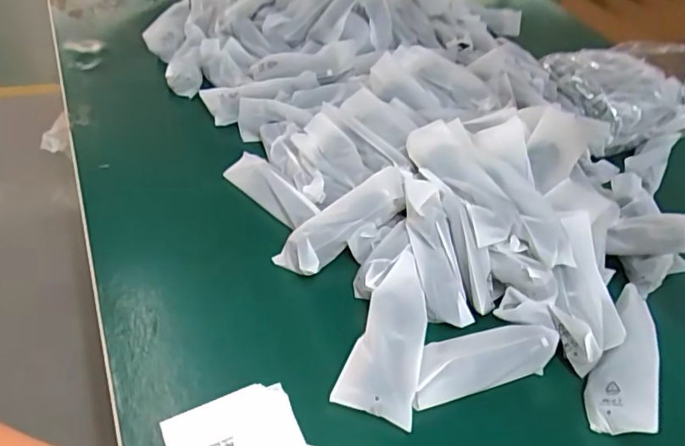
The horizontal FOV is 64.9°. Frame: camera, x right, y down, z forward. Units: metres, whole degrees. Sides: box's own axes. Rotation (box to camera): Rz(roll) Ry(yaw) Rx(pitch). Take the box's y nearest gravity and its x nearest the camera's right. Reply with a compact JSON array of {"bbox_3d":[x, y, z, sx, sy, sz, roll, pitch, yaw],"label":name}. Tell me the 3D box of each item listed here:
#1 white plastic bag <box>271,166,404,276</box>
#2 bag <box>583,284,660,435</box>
[{"bbox_3d":[0.004,0.001,0.526,0.146,0.039,0.039,-36,59,-19],"label":"white plastic bag"},{"bbox_3d":[0.245,0.114,0.473,0.055,0.013,0.149,-13,33,34],"label":"bag"}]

